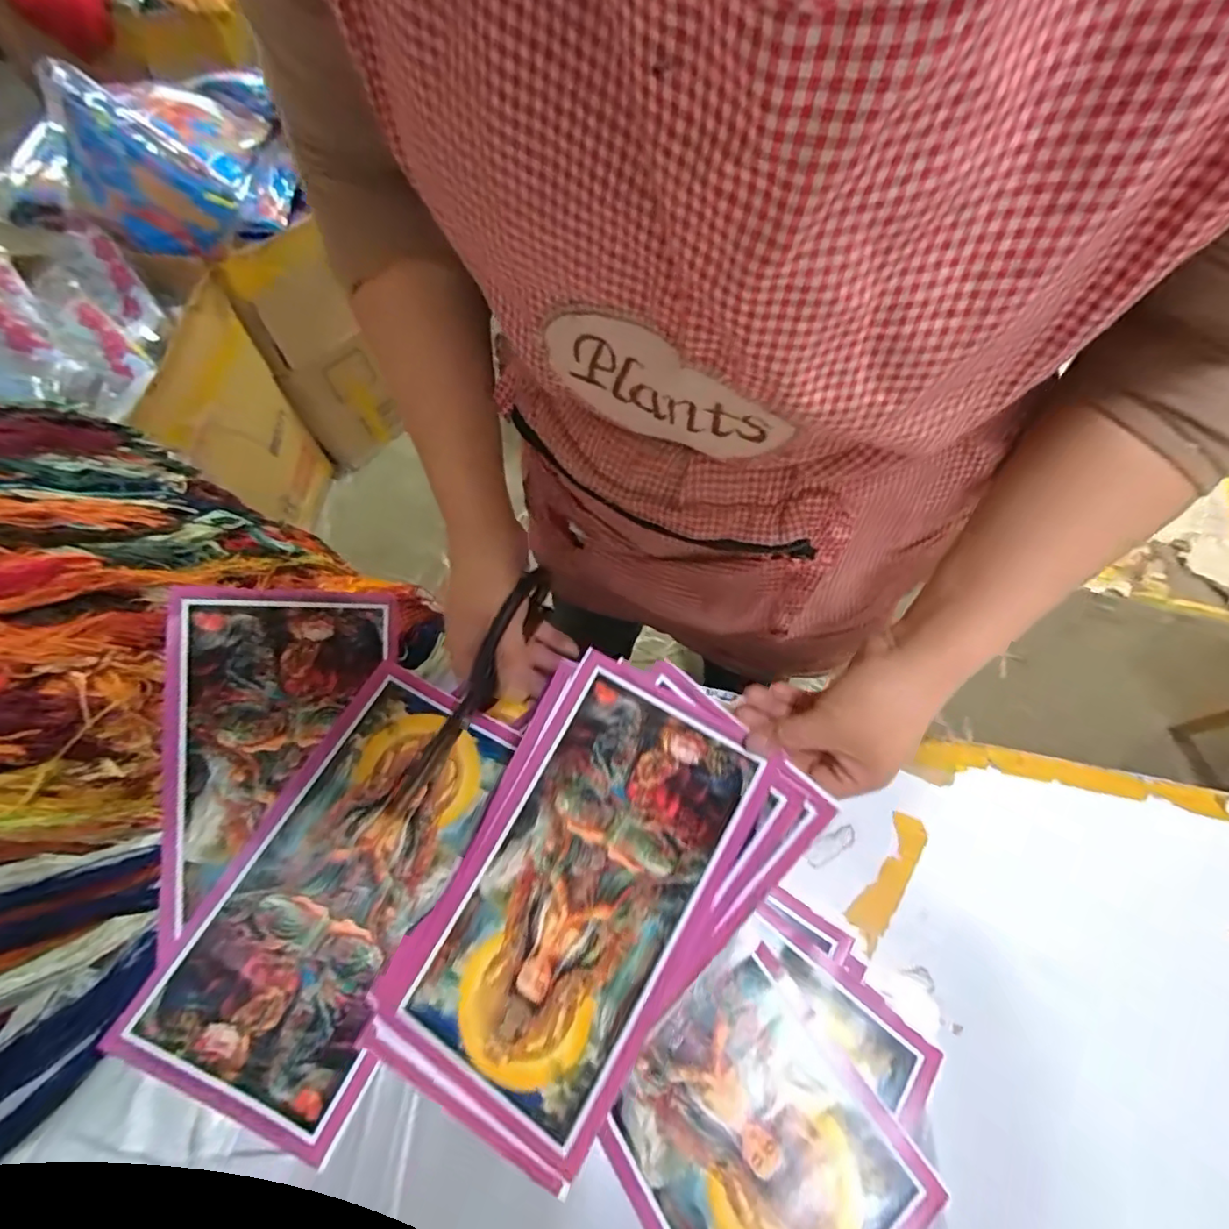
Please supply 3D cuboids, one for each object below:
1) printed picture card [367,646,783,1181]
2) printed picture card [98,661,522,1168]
[{"bbox_3d":[-0.022,0.173,0.364,0.151,0.008,0.266,30,82,17],"label":"printed picture card"},{"bbox_3d":[-0.176,0.176,0.388,0.136,0.009,0.267,29,66,-2],"label":"printed picture card"}]

